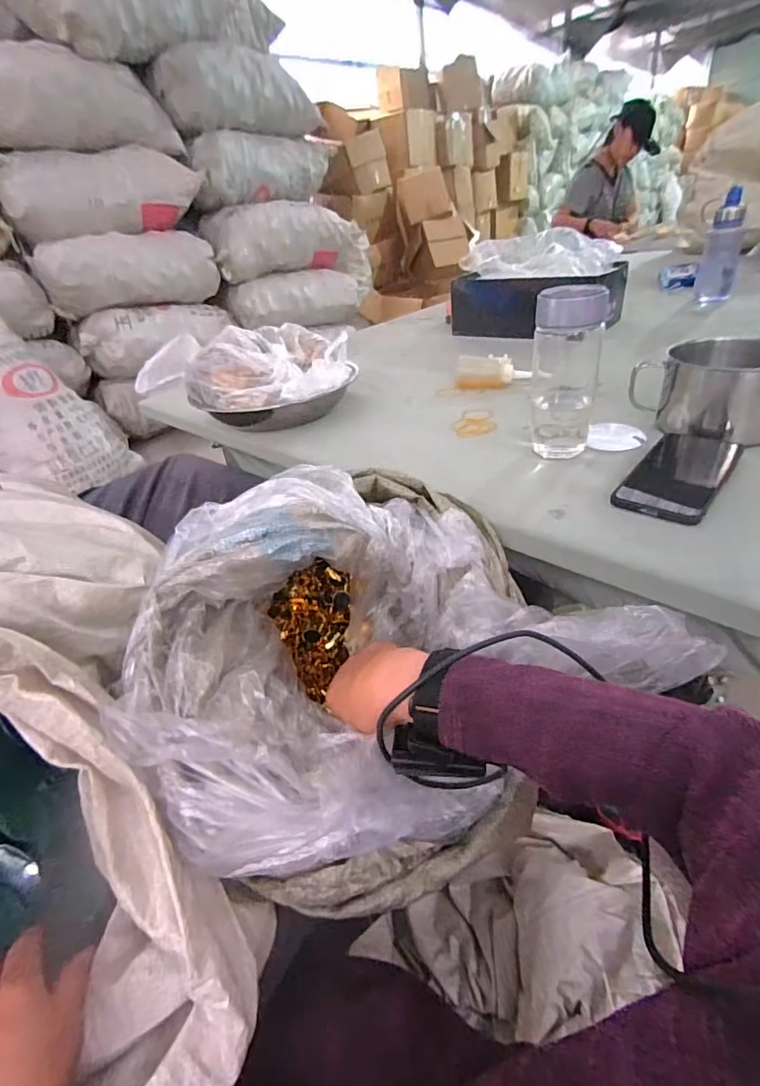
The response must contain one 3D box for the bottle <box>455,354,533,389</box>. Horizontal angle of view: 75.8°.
[{"bbox_3d":[0.185,-0.282,0.799,0.114,0.038,0.055,0,35,11],"label":"bottle"}]

